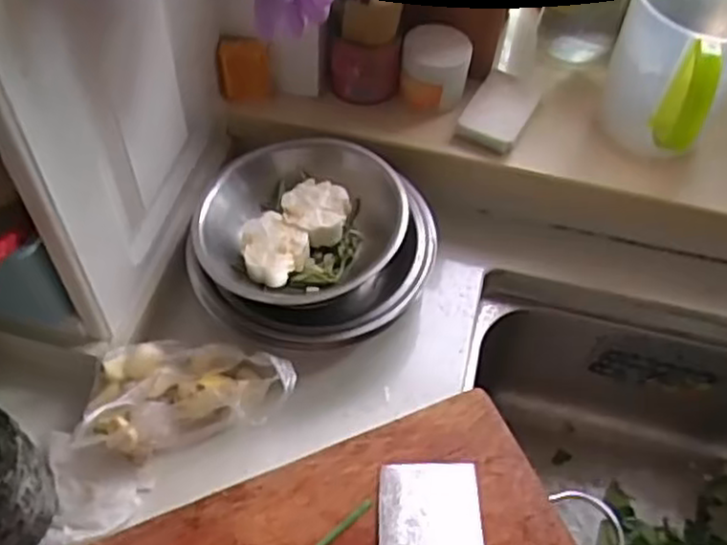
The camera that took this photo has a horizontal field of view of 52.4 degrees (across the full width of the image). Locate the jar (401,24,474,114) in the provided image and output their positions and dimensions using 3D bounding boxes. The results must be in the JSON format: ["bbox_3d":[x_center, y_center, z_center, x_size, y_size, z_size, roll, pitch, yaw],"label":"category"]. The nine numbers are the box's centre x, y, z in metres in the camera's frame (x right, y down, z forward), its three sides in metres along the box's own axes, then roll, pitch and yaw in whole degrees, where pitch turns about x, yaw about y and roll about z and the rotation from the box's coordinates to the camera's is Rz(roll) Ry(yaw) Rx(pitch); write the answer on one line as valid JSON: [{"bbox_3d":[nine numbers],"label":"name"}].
[{"bbox_3d":[0.071,-0.200,0.742,0.067,0.071,0.059,9,54,2],"label":"jar"}]

